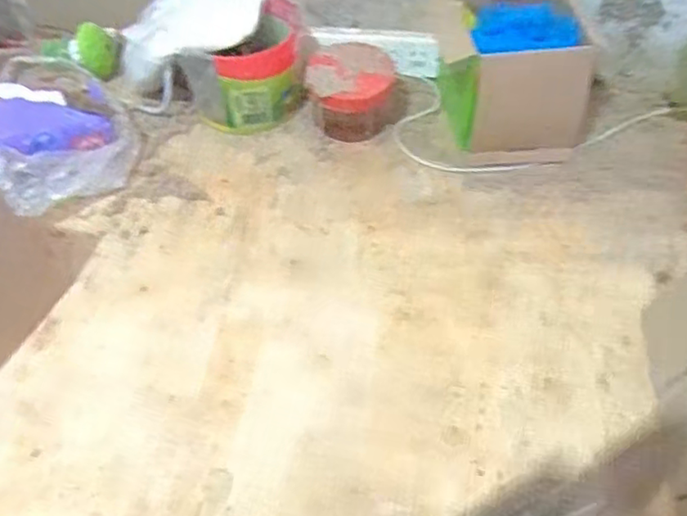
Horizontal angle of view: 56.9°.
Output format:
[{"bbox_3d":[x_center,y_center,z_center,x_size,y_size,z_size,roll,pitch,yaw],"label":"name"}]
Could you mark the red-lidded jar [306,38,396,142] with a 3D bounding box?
[{"bbox_3d":[0.009,-0.201,0.776,0.102,0.074,0.101,-7,54,-5],"label":"red-lidded jar"}]

